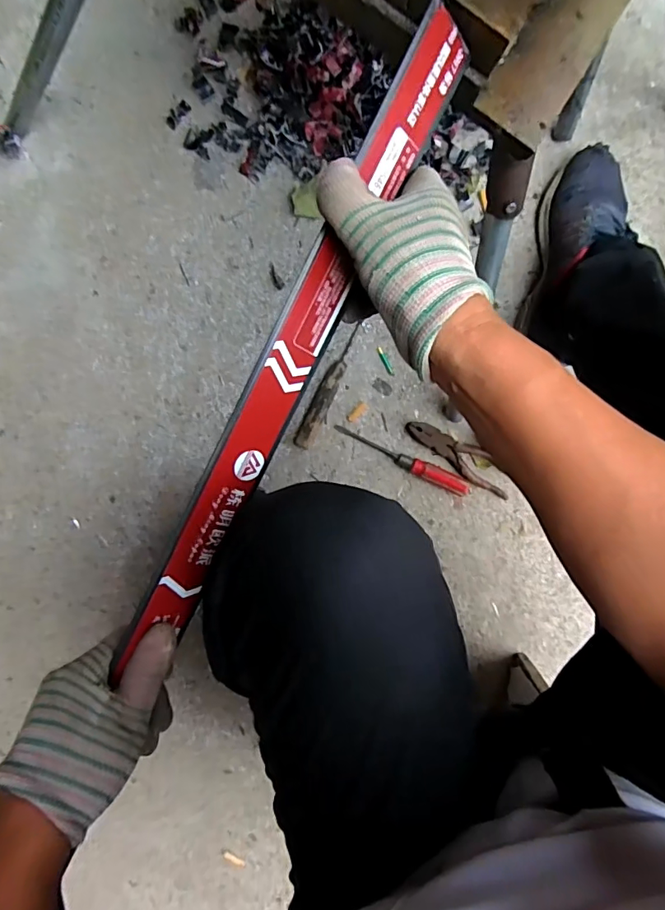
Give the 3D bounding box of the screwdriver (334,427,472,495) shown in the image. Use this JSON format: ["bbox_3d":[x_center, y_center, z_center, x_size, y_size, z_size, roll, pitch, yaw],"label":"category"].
[{"bbox_3d":[0.099,0.008,0.684,0.204,0.019,0.024,25,94,-6],"label":"screwdriver"}]

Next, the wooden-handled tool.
[{"bbox_3d":[-0.005,-0.092,0.661,0.024,0.029,0.176,25,94,-6],"label":"wooden-handled tool"}]

